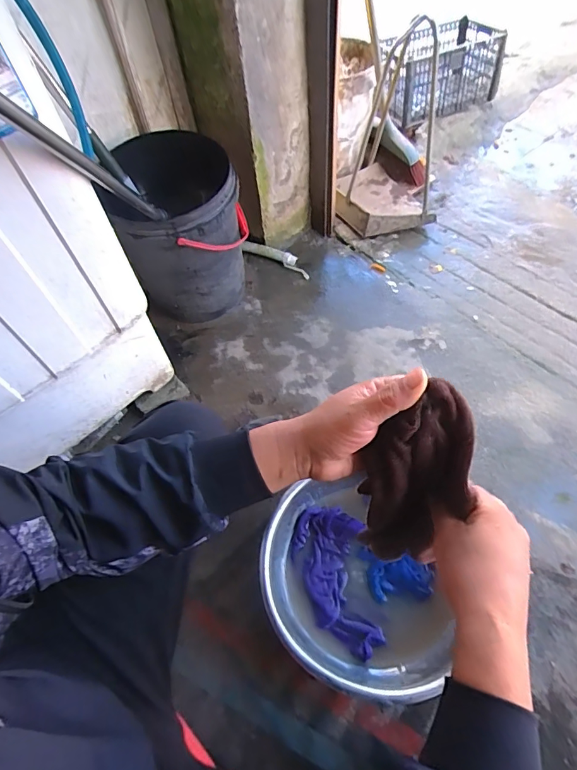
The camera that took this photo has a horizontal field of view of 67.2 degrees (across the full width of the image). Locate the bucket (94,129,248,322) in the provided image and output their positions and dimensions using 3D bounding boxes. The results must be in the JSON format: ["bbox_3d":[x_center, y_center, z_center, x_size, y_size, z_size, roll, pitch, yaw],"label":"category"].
[{"bbox_3d":[-0.248,-0.363,1.140,0.275,0.416,0.317,-7,58,0],"label":"bucket"}]

